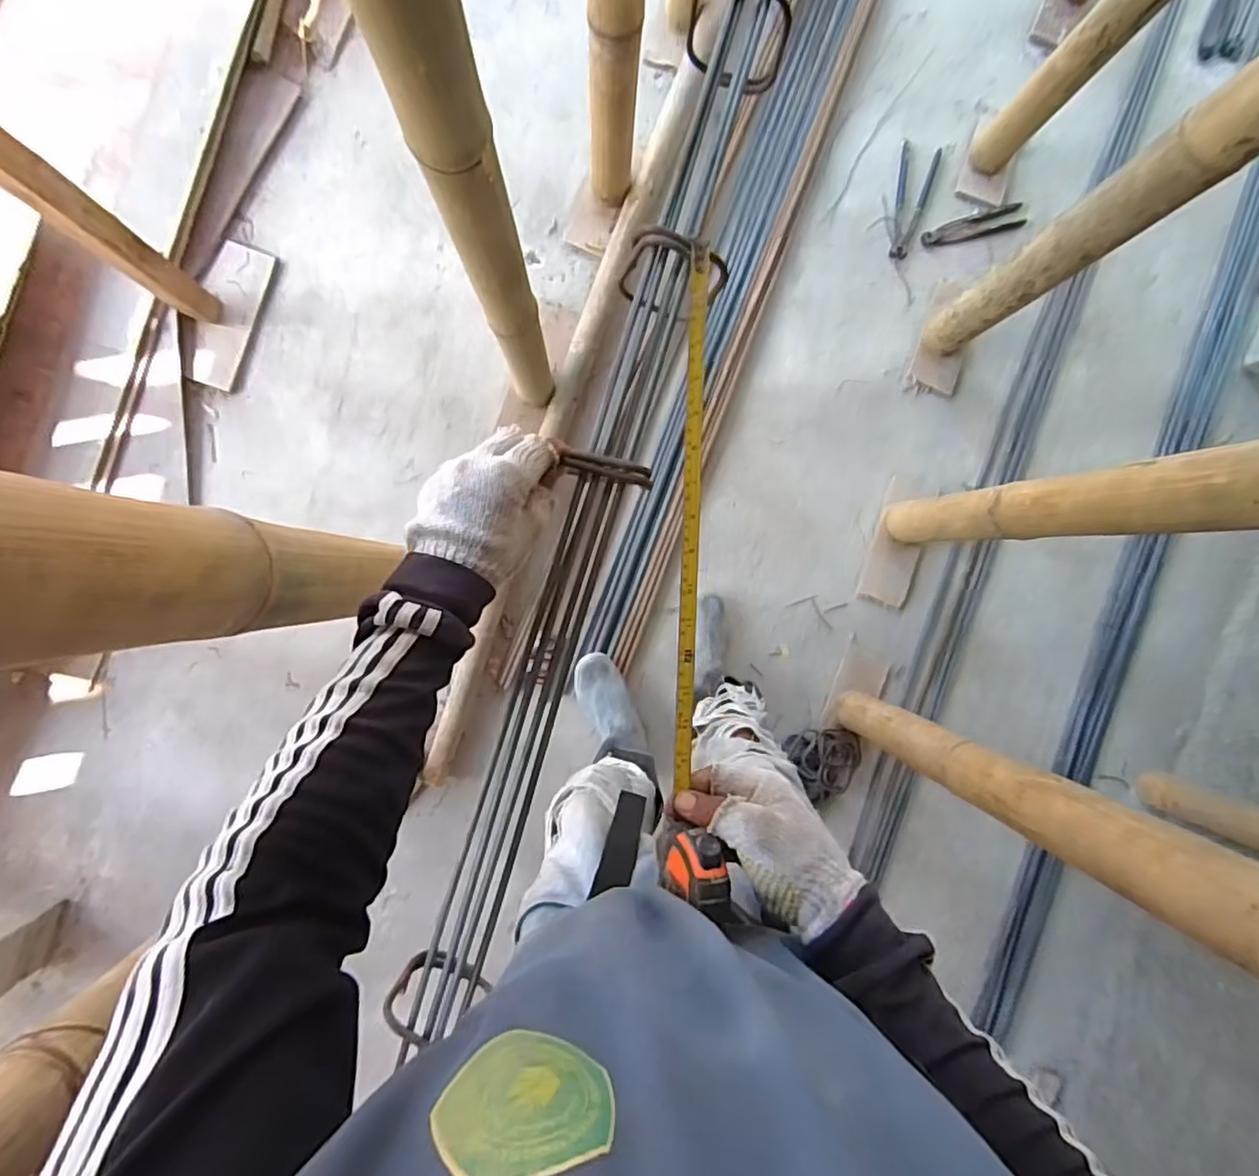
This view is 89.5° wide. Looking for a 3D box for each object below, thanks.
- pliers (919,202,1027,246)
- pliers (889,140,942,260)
[{"bbox_3d":[0.757,-0.794,1.392,0.217,0.035,0.044,-12,91,2],"label":"pliers"},{"bbox_3d":[0.613,-0.843,1.384,0.082,0.013,0.246,12,92,1],"label":"pliers"}]

